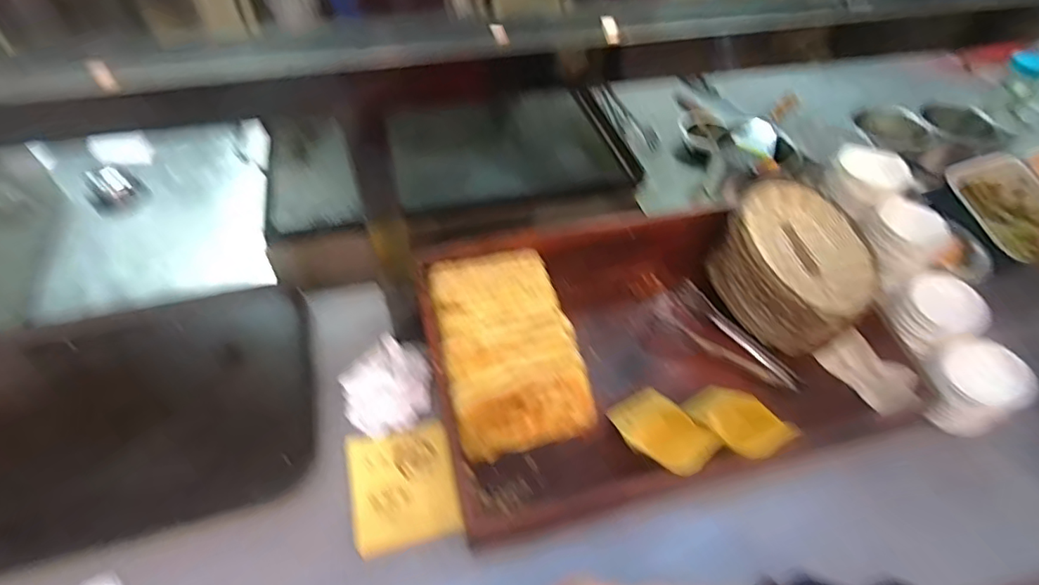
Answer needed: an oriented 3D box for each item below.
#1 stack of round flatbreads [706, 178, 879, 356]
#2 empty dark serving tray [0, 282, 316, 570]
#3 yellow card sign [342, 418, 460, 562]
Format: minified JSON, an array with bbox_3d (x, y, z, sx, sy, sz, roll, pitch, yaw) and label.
[{"bbox_3d":[0.389,-0.033,0.796,0.133,0.141,0.220,-22,54,-20],"label":"stack of round flatbreads"},{"bbox_3d":[-0.531,0.156,0.727,0.493,0.025,0.340,-13,54,-13],"label":"empty dark serving tray"},{"bbox_3d":[-0.144,0.236,0.680,0.122,0.007,0.144,-8,57,-15],"label":"yellow card sign"}]

